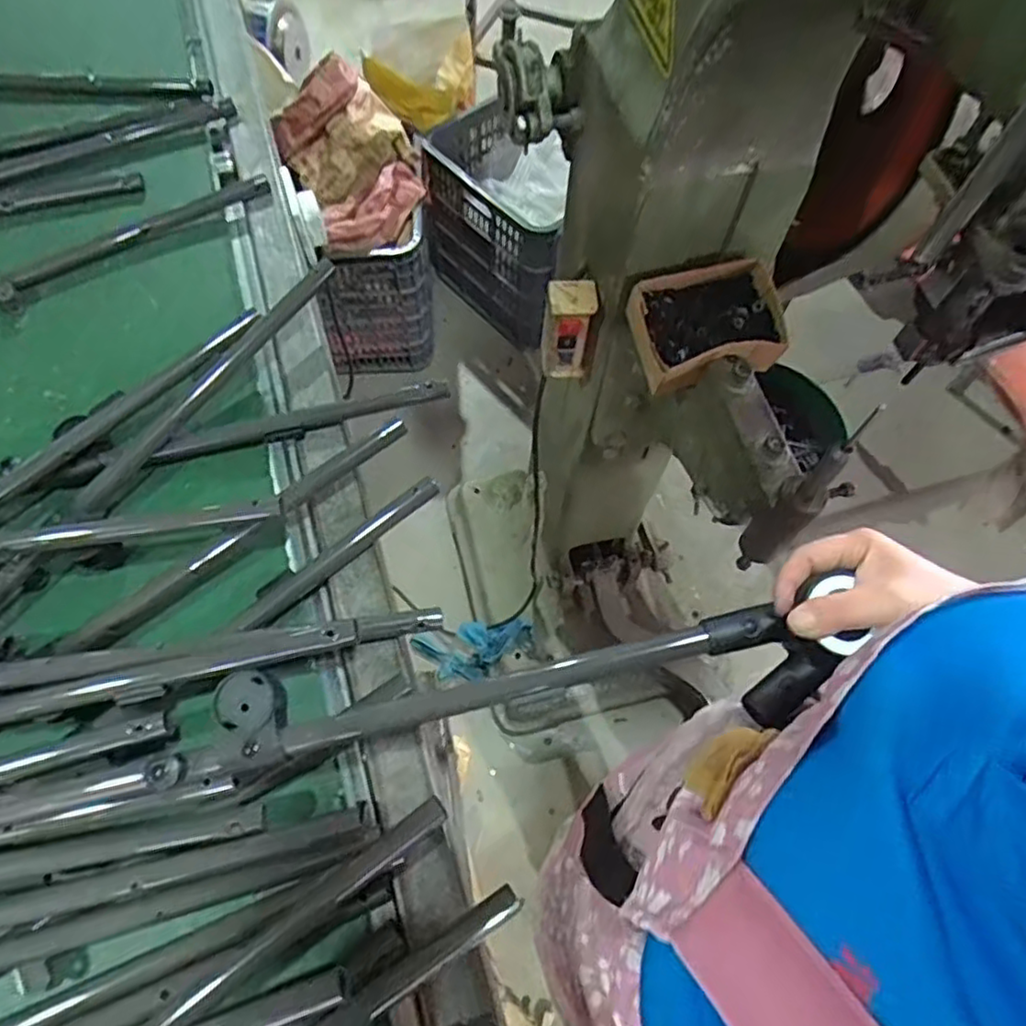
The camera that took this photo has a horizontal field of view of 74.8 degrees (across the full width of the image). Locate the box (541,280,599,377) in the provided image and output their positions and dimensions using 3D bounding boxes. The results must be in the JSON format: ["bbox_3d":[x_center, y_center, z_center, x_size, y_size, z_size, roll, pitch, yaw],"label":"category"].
[{"bbox_3d":[0.062,-0.204,0.743,0.050,0.109,0.048,4,63,0],"label":"box"}]

